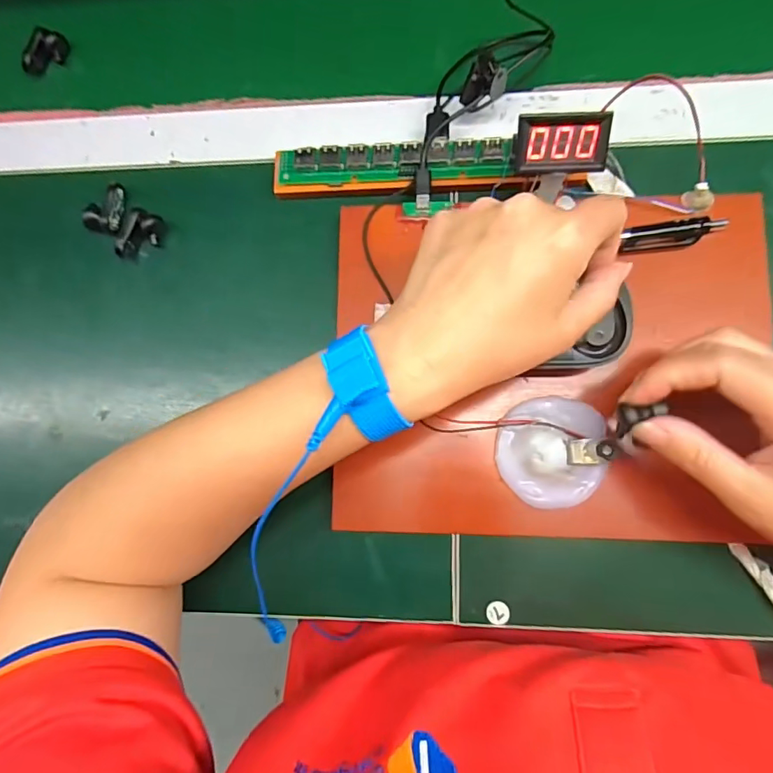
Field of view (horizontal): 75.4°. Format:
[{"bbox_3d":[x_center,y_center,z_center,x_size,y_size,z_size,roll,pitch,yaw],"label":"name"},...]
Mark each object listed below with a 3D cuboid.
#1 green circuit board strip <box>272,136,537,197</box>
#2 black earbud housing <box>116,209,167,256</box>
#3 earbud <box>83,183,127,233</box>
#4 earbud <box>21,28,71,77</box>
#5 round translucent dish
[{"bbox_3d":[0.003,-0.139,0.318,0.150,0.008,0.028,0,111,6],"label":"green circuit board strip"},{"bbox_3d":[-0.166,-0.101,0.337,0.023,0.013,0.035,31,86,9],"label":"black earbud housing"},{"bbox_3d":[-0.194,-0.123,0.343,0.024,0.012,0.035,6,83,6],"label":"earbud"},{"bbox_3d":[-0.250,-0.244,0.368,0.018,0.017,0.036,33,87,9],"label":"earbud"},{"bbox_3d":[0.093,0.037,0.283,0.058,0.015,0.061,-1,82,6],"label":"round translucent dish"}]

